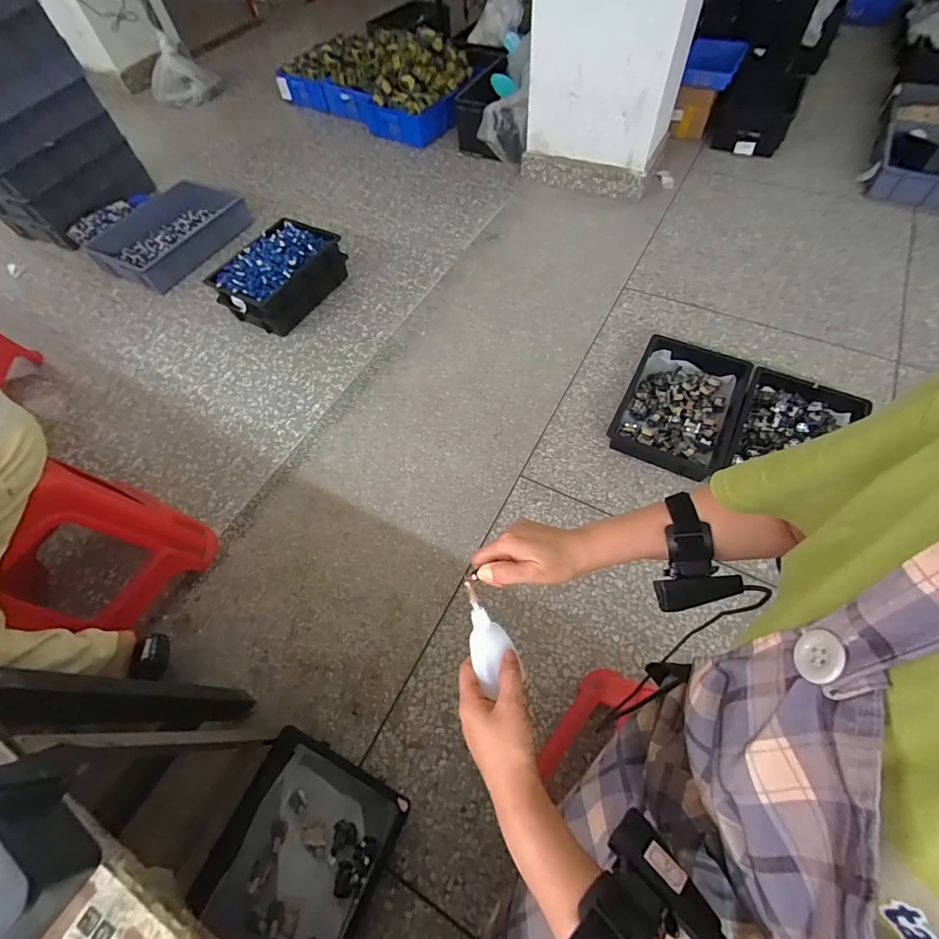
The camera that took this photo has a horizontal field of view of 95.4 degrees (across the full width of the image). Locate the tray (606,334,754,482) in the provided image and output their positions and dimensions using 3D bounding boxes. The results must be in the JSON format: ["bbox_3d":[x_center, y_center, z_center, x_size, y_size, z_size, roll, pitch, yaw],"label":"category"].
[{"bbox_3d":[0.631,-0.192,1.290,0.305,0.094,0.418,25,67,15],"label":"tray"}]

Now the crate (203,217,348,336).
[{"bbox_3d":[-0.727,-0.751,1.644,0.271,0.193,0.439,27,68,16],"label":"crate"}]

